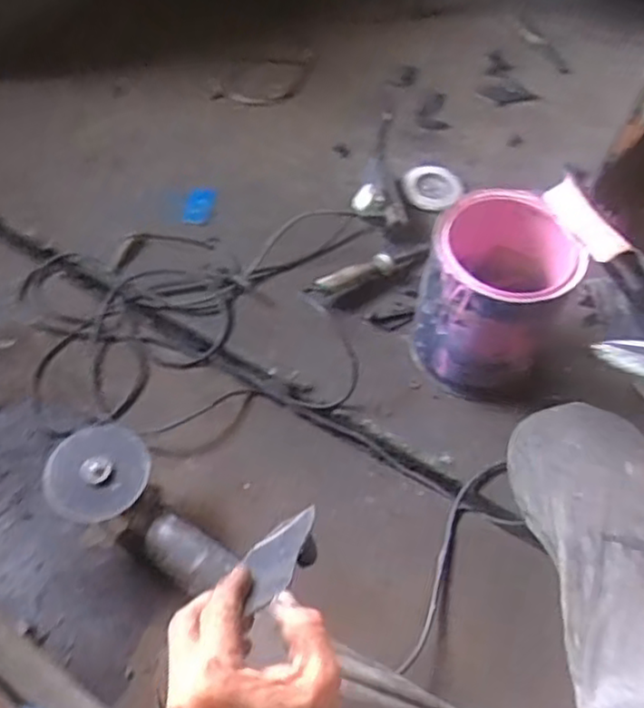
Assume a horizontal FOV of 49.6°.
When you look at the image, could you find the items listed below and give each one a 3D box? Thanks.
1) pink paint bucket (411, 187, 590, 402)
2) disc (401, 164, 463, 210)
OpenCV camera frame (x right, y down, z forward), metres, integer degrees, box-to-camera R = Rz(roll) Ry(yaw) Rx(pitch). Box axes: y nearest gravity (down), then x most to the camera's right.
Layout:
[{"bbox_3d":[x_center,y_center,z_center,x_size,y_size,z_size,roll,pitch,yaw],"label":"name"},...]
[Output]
[{"bbox_3d":[0.200,-0.067,0.829,0.150,0.205,0.165,0,60,-1],"label":"pink paint bucket"},{"bbox_3d":[0.167,-0.256,1.069,0.089,0.017,0.094,0,60,-1],"label":"disc"}]

